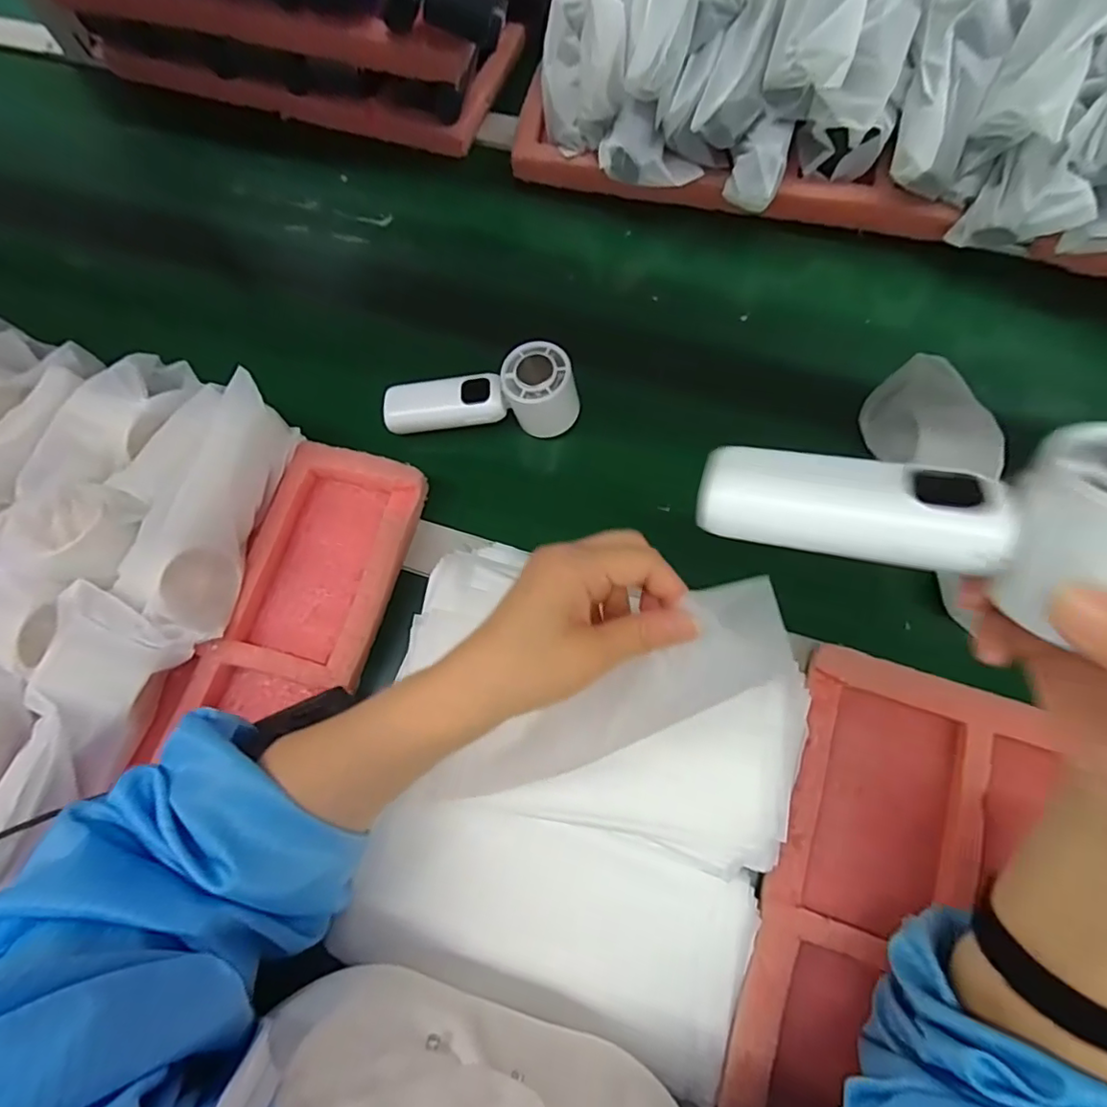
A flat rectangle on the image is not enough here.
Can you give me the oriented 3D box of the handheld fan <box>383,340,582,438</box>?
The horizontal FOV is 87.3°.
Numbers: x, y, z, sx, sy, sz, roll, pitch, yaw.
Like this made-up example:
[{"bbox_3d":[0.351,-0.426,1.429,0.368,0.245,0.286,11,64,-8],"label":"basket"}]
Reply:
[{"bbox_3d":[-0.059,-0.130,0.466,0.154,0.051,0.049,0,70,3],"label":"handheld fan"}]

